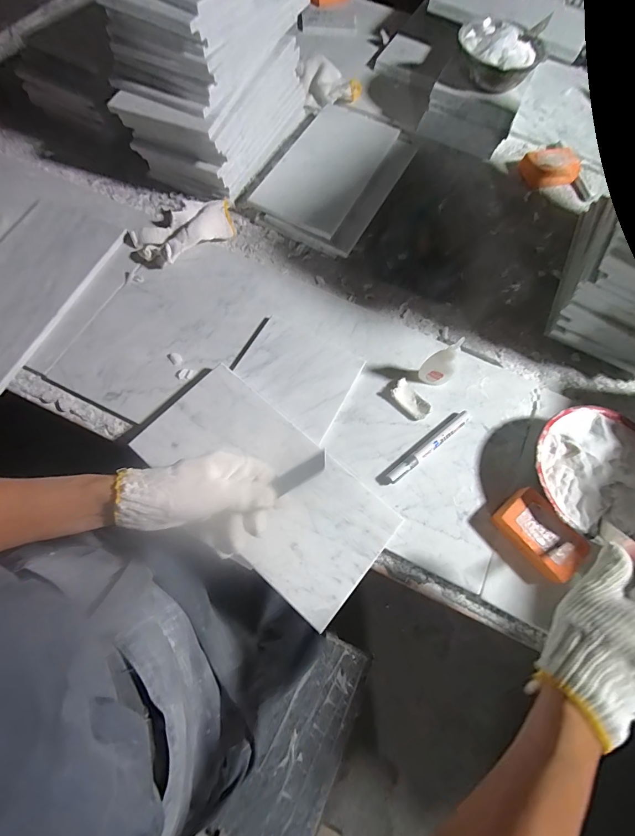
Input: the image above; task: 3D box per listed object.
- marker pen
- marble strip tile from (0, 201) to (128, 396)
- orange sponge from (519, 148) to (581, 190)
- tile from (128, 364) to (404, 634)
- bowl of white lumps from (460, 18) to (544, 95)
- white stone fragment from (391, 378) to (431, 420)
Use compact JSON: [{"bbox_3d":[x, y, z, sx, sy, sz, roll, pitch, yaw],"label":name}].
[{"bbox_3d":[0.146,0.037,0.460,0.145,0.015,0.015,-36,74,-15],"label":"marker pen"},{"bbox_3d":[-0.429,-0.190,0.516,0.168,0.014,0.299,22,69,6],"label":"marble strip tile"},{"bbox_3d":[0.442,-0.474,0.678,0.095,0.029,0.075,-18,70,-9],"label":"orange sponge"},{"bbox_3d":[-0.060,0.076,0.421,0.160,0.015,0.301,-41,77,-16],"label":"tile"},{"bbox_3d":[0.313,-0.633,0.623,0.148,0.043,0.128,28,70,9],"label":"bowl of white lumps"},{"bbox_3d":[0.126,-0.023,0.483,0.033,0.014,0.057,-37,74,-15],"label":"white stone fragment"}]

